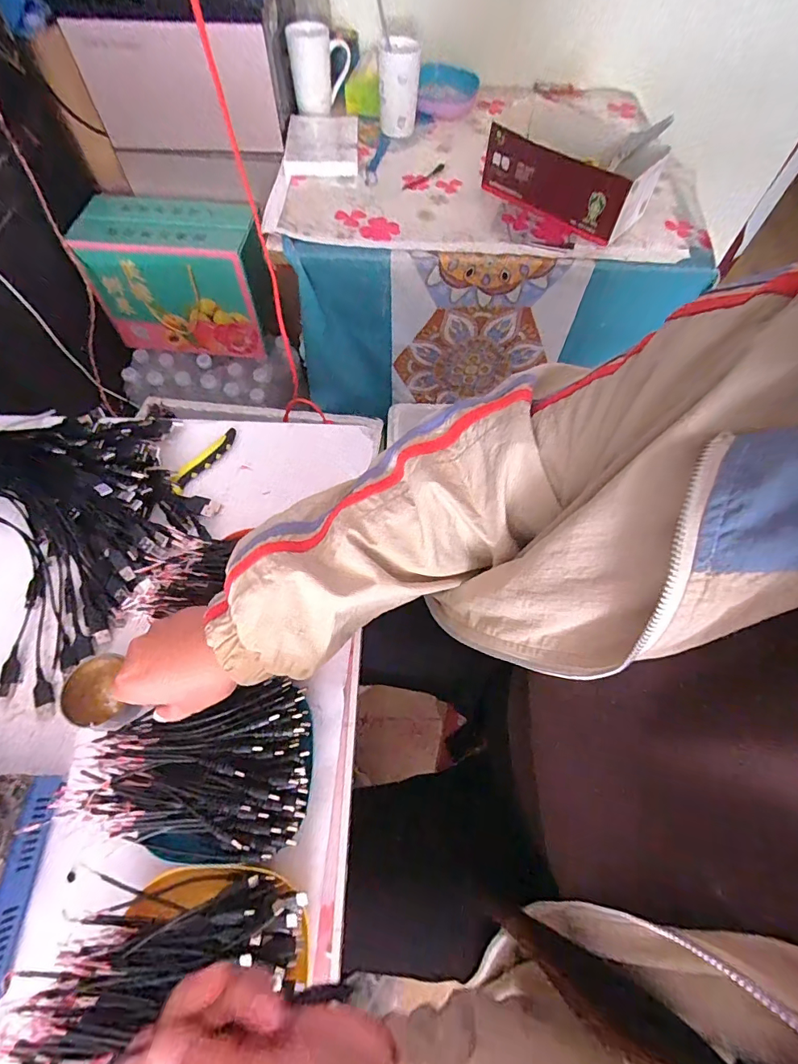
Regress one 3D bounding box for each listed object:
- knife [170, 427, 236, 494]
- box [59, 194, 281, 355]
[{"bbox_3d":[-0.228,-0.085,0.538,0.020,0.010,0.103,31,66,13],"label":"knife"},{"bbox_3d":[-0.427,-0.521,0.944,0.341,0.231,0.155,3,63,0],"label":"box"}]

